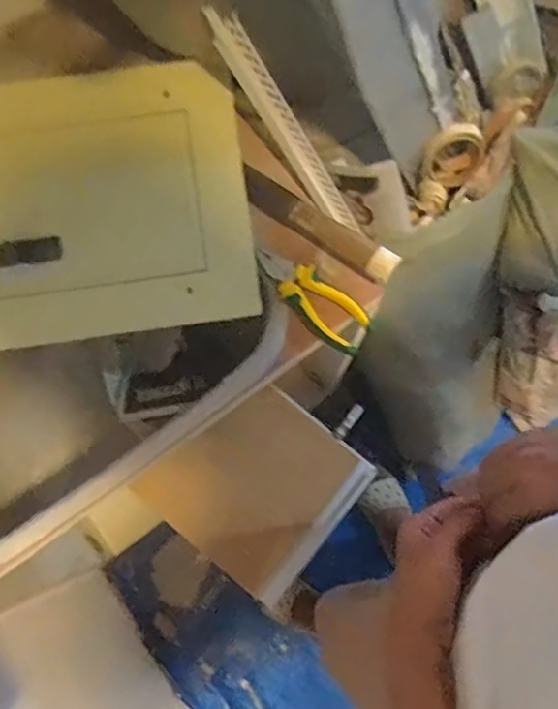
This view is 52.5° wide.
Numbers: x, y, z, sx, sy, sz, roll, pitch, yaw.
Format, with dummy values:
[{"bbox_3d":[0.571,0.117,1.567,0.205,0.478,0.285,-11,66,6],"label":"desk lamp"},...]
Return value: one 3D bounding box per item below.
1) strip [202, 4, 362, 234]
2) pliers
[{"bbox_3d":[0.015,-0.249,0.653,0.032,0.318,0.027,24,76,42],"label":"strip"},{"bbox_3d":[0.036,-0.063,0.612,0.147,0.017,0.052,43,81,9],"label":"pliers"}]

